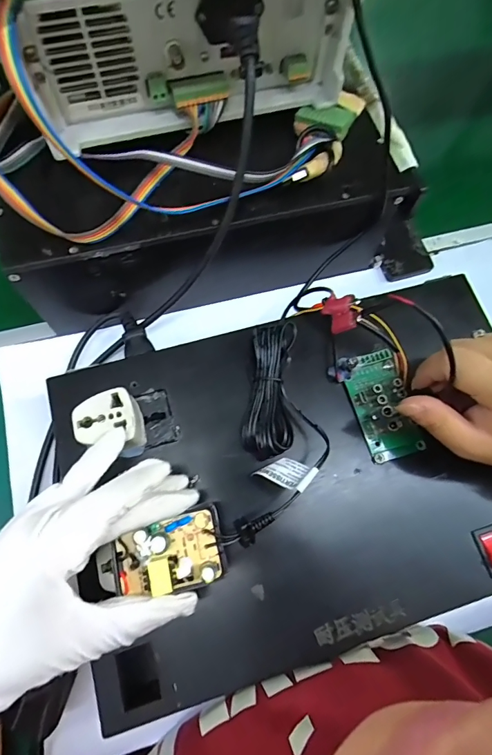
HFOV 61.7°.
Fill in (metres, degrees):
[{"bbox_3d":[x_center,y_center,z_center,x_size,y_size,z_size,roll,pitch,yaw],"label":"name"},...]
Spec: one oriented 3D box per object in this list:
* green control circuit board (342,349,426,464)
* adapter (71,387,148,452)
[{"bbox_3d":[0.101,0.020,0.300,0.040,0.018,0.075,-12,71,-4],"label":"green control circuit board"},{"bbox_3d":[-0.090,0.032,0.276,0.039,0.033,0.036,0,70,0],"label":"adapter"}]

